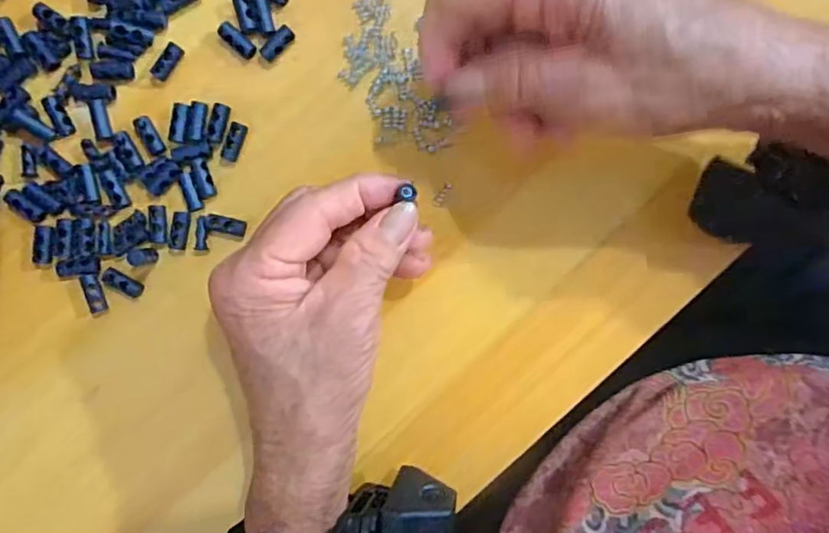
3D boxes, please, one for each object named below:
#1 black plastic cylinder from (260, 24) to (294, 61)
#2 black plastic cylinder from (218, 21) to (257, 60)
[{"bbox_3d":[-0.065,-0.105,0.273,0.007,0.005,0.019,41,91,-5],"label":"black plastic cylinder"},{"bbox_3d":[-0.084,-0.106,0.272,0.019,0.005,0.008,40,91,-5],"label":"black plastic cylinder"}]

